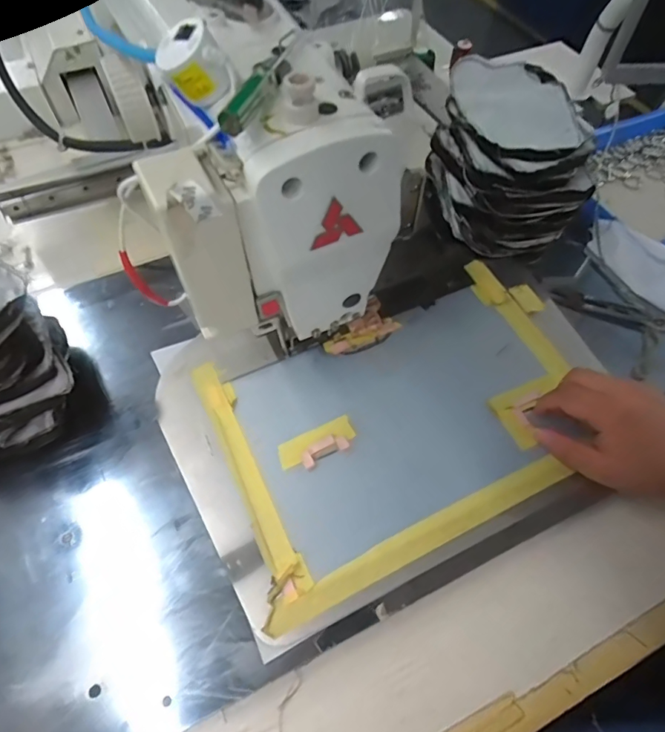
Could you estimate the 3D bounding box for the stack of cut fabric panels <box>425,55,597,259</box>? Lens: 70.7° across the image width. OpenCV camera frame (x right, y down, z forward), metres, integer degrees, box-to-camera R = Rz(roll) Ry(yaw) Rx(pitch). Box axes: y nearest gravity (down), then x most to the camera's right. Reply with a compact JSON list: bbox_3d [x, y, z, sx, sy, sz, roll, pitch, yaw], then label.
[{"bbox_3d":[0.195,-0.233,0.546,0.122,0.136,0.180,-16,66,-11],"label":"stack of cut fabric panels"}]

